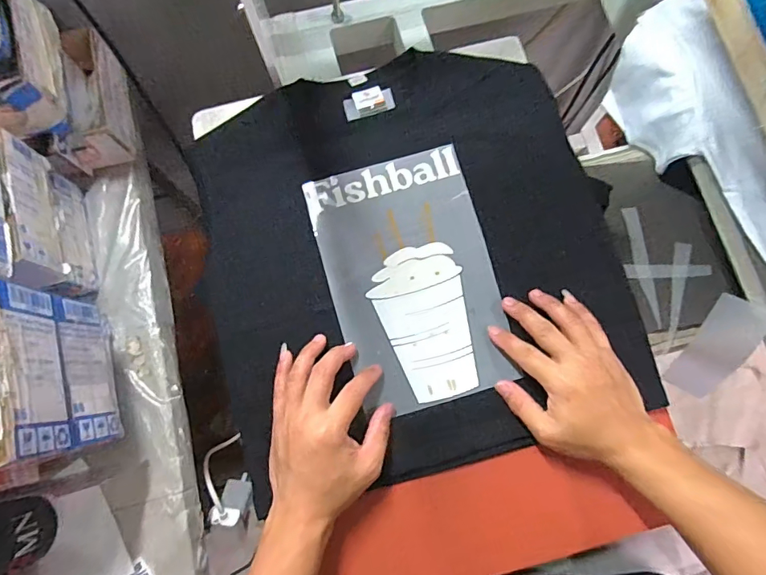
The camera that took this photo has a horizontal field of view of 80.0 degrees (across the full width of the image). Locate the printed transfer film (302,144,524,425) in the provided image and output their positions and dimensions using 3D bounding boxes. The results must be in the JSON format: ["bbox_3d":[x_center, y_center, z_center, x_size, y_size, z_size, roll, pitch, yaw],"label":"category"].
[{"bbox_3d":[0.029,-0.011,0.468,0.162,0.005,0.254,-15,79,-2],"label":"printed transfer film"}]

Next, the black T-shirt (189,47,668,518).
[{"bbox_3d":[0.025,-0.040,0.479,0.408,0.018,0.426,-15,78,-3],"label":"black T-shirt"}]

